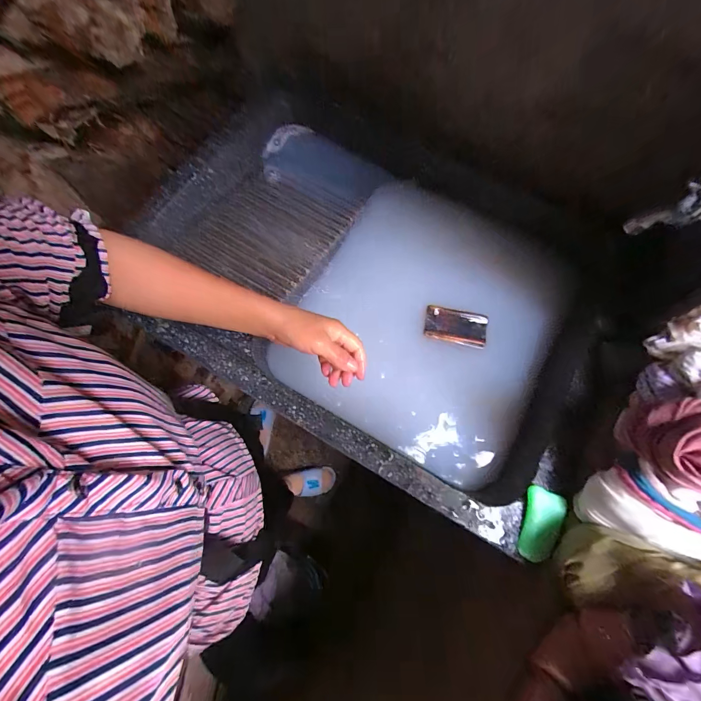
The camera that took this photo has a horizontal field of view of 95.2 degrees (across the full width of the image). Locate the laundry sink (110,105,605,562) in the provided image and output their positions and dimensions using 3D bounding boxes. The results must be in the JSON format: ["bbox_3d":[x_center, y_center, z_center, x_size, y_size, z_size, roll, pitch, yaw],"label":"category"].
[{"bbox_3d":[0.043,-0.101,0.648,0.762,0.295,0.553,29,76,11],"label":"laundry sink"}]

